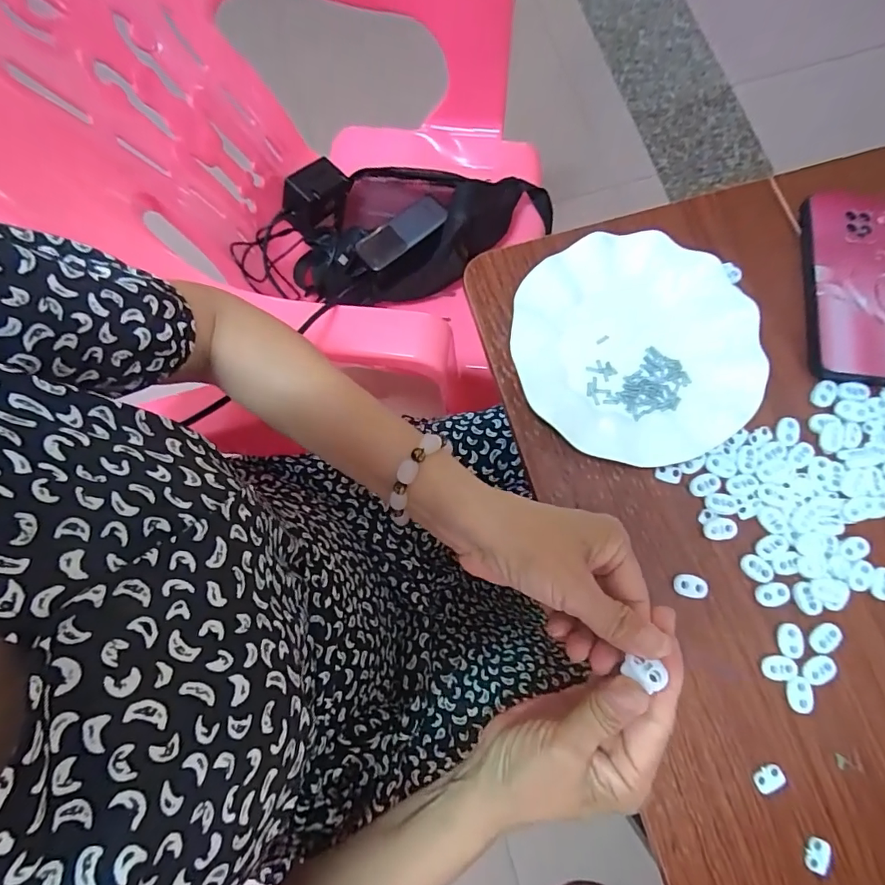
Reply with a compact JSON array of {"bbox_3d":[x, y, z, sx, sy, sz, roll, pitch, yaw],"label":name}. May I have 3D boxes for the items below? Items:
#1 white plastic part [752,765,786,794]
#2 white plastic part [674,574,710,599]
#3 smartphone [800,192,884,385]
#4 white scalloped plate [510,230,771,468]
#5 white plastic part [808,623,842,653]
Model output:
[{"bbox_3d":[0.216,0.222,0.318,0.020,0.004,0.013,-23,77,-3],"label":"white plastic part"},{"bbox_3d":[0.178,0.103,0.346,0.024,0.005,0.015,10,78,4],"label":"white plastic part"},{"bbox_3d":[0.341,-0.134,0.394,0.087,0.010,0.180,9,78,4],"label":"smartphone"},{"bbox_3d":[0.147,-0.075,0.376,0.179,0.024,0.182,0,77,2],"label":"white scalloped plate"},{"bbox_3d":[0.267,0.136,0.334,0.023,0.004,0.016,-29,78,-4],"label":"white plastic part"}]

